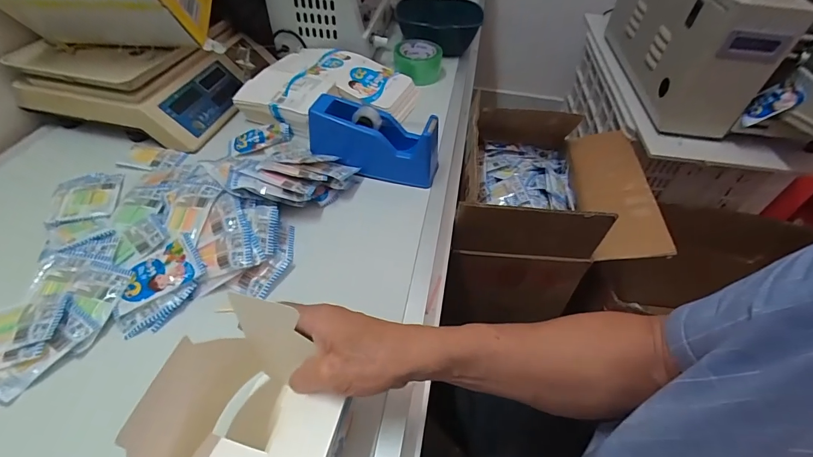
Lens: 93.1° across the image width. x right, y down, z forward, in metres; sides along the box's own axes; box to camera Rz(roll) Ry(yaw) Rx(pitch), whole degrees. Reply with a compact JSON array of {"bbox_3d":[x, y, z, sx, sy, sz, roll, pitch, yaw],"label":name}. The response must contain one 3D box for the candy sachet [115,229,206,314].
[{"bbox_3d":[-0.295,0.047,0.451,0.092,0.015,0.073,-27,54,-24],"label":"candy sachet"}]

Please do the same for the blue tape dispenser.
[{"bbox_3d":[-0.049,-0.137,0.603,0.202,0.092,0.067,13,48,9],"label":"blue tape dispenser"}]

